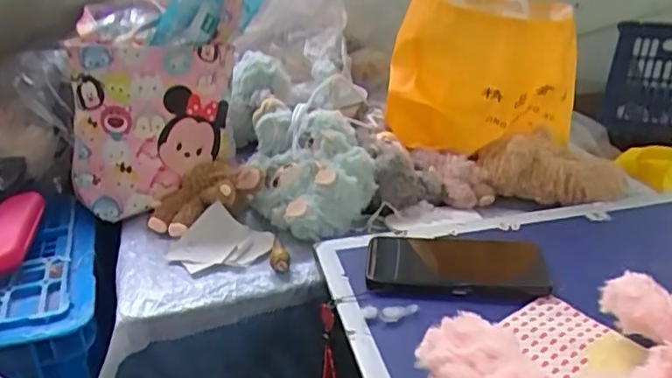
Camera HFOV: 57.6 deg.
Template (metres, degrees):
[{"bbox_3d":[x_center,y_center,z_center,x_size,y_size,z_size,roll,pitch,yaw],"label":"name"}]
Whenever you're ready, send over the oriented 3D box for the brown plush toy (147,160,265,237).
[{"bbox_3d":[-0.150,0.009,0.709,0.131,0.045,0.074,-18,30,-29],"label":"brown plush toy"}]

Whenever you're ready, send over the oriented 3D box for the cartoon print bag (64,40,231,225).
[{"bbox_3d":[-0.218,-0.078,0.719,0.193,0.181,0.075,-8,27,-10],"label":"cartoon print bag"}]

